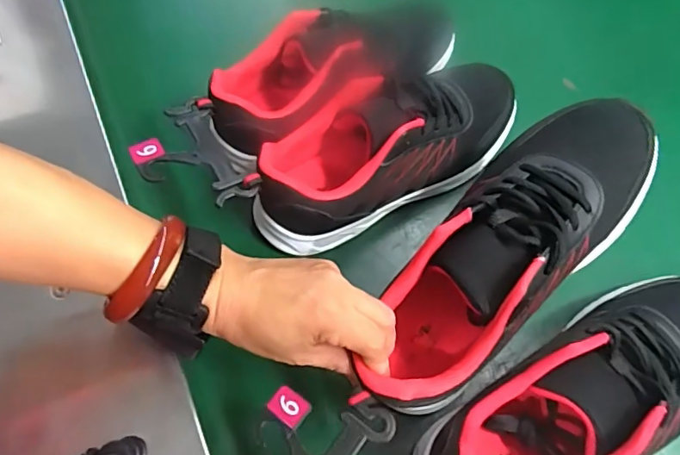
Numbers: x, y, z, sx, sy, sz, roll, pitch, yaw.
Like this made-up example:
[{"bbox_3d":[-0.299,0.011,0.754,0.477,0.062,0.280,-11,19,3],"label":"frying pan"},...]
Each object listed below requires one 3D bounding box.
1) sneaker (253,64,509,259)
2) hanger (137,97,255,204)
[{"bbox_3d":[0.045,-0.071,0.436,0.247,0.080,0.081,-26,66,-16],"label":"sneaker"},{"bbox_3d":[-0.114,-0.051,0.388,0.066,0.008,0.098,-27,66,-16],"label":"hanger"}]

